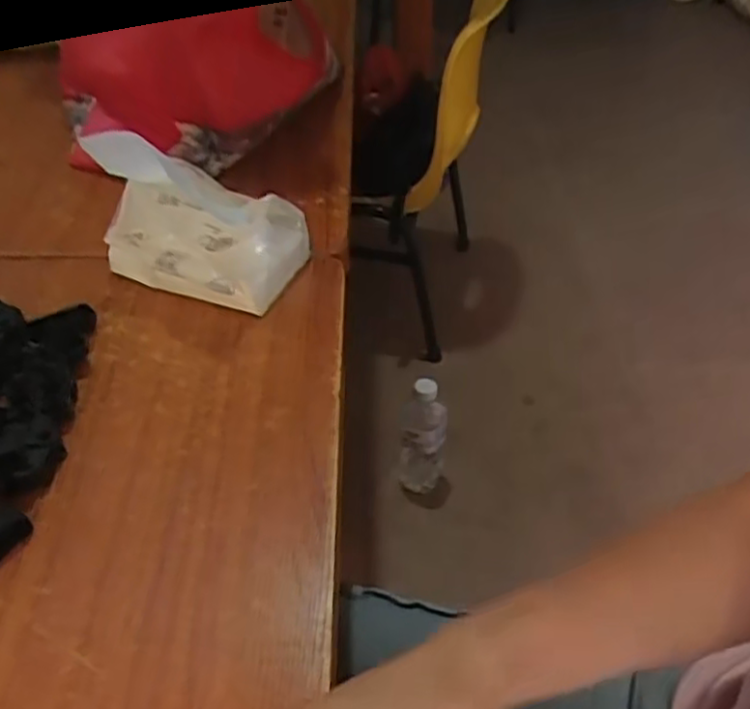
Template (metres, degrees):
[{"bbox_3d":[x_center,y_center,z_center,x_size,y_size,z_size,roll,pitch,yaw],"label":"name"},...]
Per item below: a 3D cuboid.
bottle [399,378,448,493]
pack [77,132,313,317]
[{"bbox_3d":[0.072,0.113,1.079,0.069,0.212,0.065,6,44,7],"label":"bottle"},{"bbox_3d":[-0.127,-0.109,0.528,0.125,0.117,0.089,19,47,18],"label":"pack"}]

